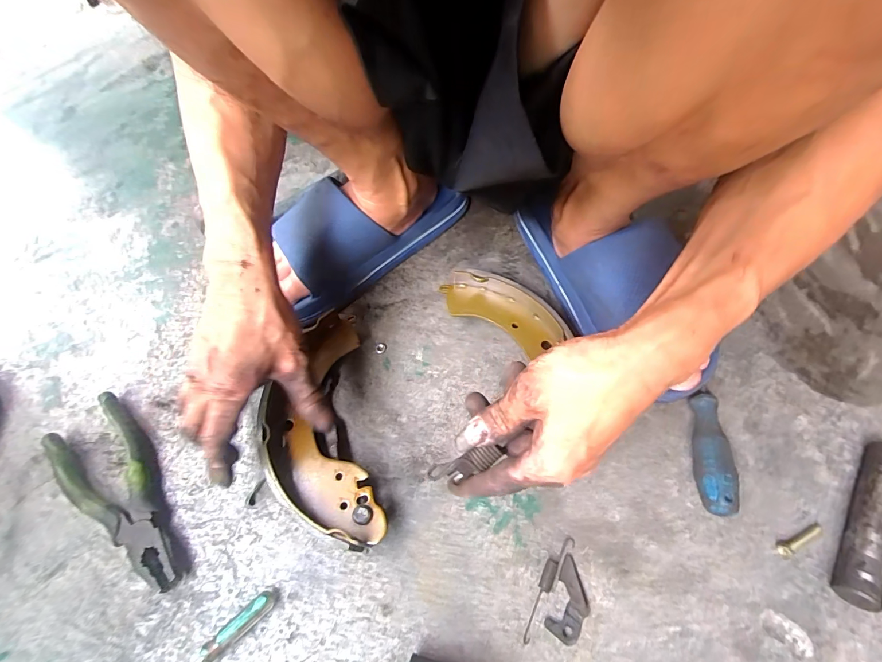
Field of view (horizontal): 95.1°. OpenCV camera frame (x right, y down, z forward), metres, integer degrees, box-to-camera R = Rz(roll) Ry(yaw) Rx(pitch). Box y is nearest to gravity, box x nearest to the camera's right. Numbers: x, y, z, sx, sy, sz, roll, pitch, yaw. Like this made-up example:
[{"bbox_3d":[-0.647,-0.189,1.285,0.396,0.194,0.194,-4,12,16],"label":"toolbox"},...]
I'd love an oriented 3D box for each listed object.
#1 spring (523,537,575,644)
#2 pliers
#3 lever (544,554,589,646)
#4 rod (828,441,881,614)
[{"bbox_3d":[0.078,0.188,0.298,0.013,0.007,0.077,28,64,19],"label":"spring"},{"bbox_3d":[-0.273,0.136,0.347,0.189,0.023,0.064,38,68,23],"label":"pliers"},{"bbox_3d":[0.094,0.194,0.291,0.024,0.008,0.051,22,62,16],"label":"lever"},{"bbox_3d":[0.320,0.140,0.302,0.021,0.024,0.129,33,66,21],"label":"rod"}]

